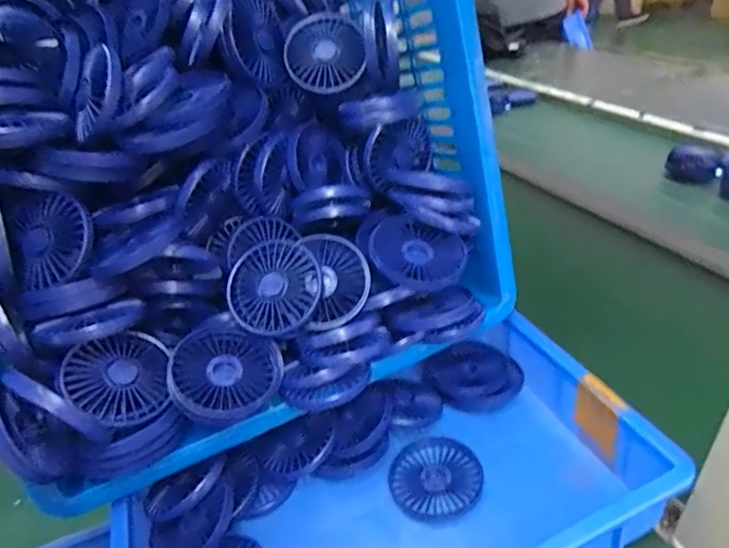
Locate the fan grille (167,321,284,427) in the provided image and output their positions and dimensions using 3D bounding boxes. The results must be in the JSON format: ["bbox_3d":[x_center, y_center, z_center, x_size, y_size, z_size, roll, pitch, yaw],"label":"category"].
[{"bbox_3d":[-0.123,0.089,0.466,0.087,0.033,0.085,10,65,-23],"label":"fan grille"}]

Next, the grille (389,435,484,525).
[{"bbox_3d":[0.069,0.196,0.507,0.085,0.018,0.080,-6,34,4],"label":"grille"}]

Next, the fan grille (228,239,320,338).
[{"bbox_3d":[-0.082,0.011,0.481,0.084,0.019,0.084,-2,72,5],"label":"fan grille"}]

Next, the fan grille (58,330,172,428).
[{"bbox_3d":[-0.196,0.083,0.429,0.080,0.018,0.076,-19,69,-40],"label":"fan grille"}]

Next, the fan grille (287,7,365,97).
[{"bbox_3d":[-0.041,-0.231,0.553,0.079,0.085,0.023,-8,-5,-2],"label":"fan grille"}]

